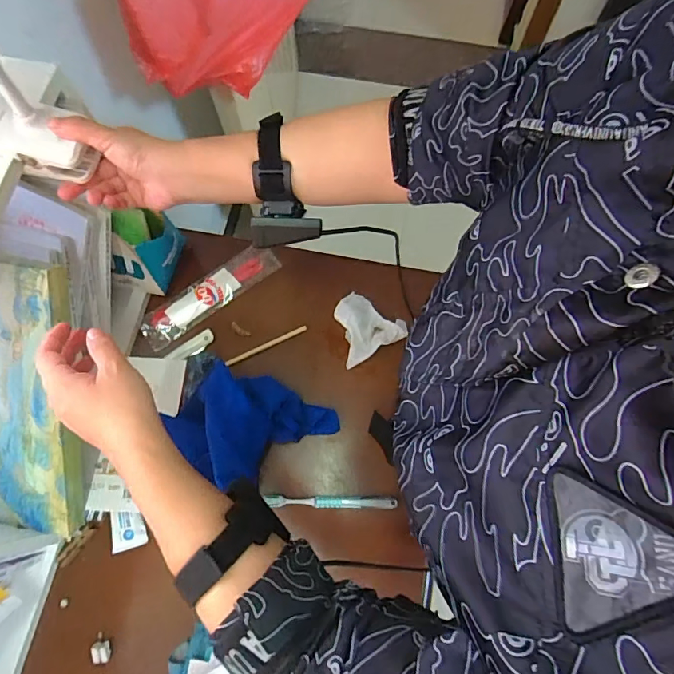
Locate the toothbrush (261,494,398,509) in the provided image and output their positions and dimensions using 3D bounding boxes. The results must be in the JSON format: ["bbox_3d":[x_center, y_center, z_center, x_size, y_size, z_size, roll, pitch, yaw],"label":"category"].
[{"bbox_3d":[-0.004,0.228,0.624,0.172,0.015,0.017,0,73,1],"label":"toothbrush"}]

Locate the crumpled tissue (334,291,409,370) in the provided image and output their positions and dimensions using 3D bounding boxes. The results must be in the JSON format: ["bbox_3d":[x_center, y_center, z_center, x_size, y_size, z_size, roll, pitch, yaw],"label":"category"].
[{"bbox_3d":[0.043,-0.022,0.692,0.099,0.029,0.099,-26,74,-7],"label":"crumpled tissue"}]

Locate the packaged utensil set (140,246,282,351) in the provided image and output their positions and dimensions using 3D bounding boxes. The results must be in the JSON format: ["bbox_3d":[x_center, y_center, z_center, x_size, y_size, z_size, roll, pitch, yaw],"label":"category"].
[{"bbox_3d":[-0.200,-0.069,0.714,0.234,0.011,0.058,-38,76,-10],"label":"packaged utensil set"}]

